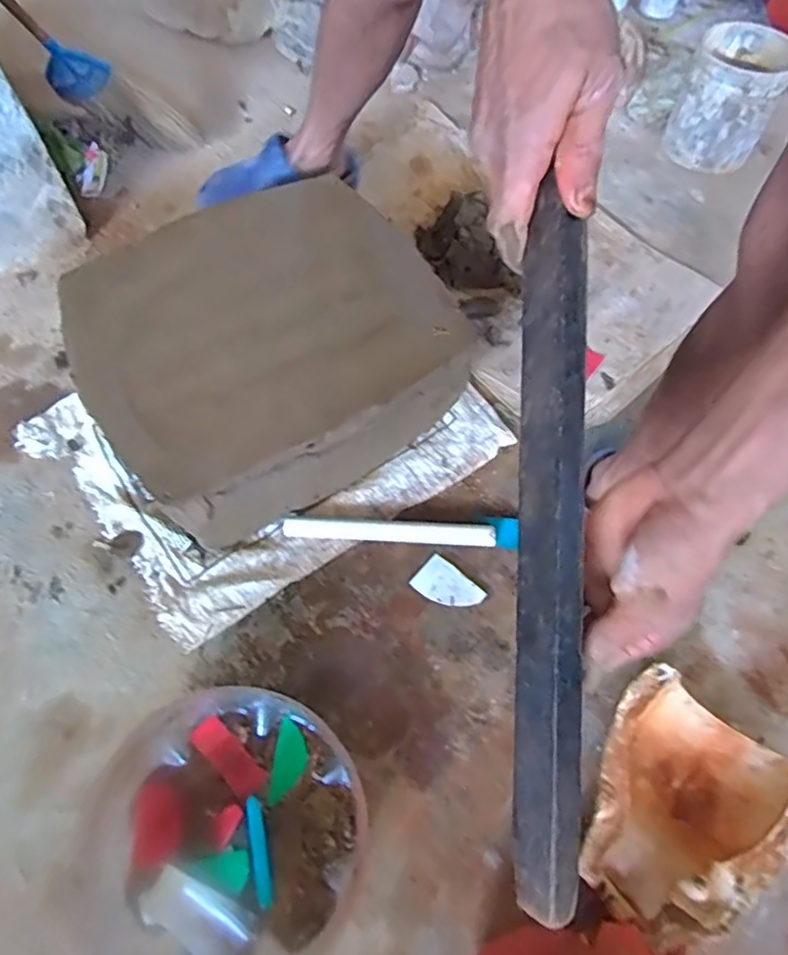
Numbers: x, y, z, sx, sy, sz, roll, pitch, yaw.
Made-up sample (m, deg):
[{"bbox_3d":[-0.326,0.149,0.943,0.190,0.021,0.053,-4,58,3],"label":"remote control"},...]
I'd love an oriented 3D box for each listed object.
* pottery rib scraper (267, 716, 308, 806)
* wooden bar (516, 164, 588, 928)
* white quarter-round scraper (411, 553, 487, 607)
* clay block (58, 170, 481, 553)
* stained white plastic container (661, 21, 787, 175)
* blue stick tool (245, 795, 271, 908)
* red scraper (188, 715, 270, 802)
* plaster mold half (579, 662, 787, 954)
[{"bbox_3d":[-0.109,0.295,0.620,0.034,0.005,0.078,11,63,3],"label":"pottery rib scraper"},{"bbox_3d":[0.089,0.036,0.329,0.033,0.021,0.378,2,86,-2],"label":"wooden bar"},{"bbox_3d":[0.068,0.136,0.745,0.082,0.004,0.052,35,66,14],"label":"white quarter-round scraper"},{"bbox_3d":[-0.157,-0.165,0.755,0.411,0.176,0.358,-30,66,-17],"label":"clay block"},{"bbox_3d":[0.617,-0.713,1.122,0.169,0.179,0.183,22,63,10],"label":"stained white plastic container"},{"bbox_3d":[-0.130,0.362,0.580,0.014,0.007,0.094,-13,64,-9],"label":"blue stick tool"},{"bbox_3d":[-0.173,0.290,0.620,0.088,0.004,0.033,40,68,16],"label":"red scraper"},{"bbox_3d":[0.281,0.327,0.603,0.187,0.088,0.223,36,66,16],"label":"plaster mold half"}]

